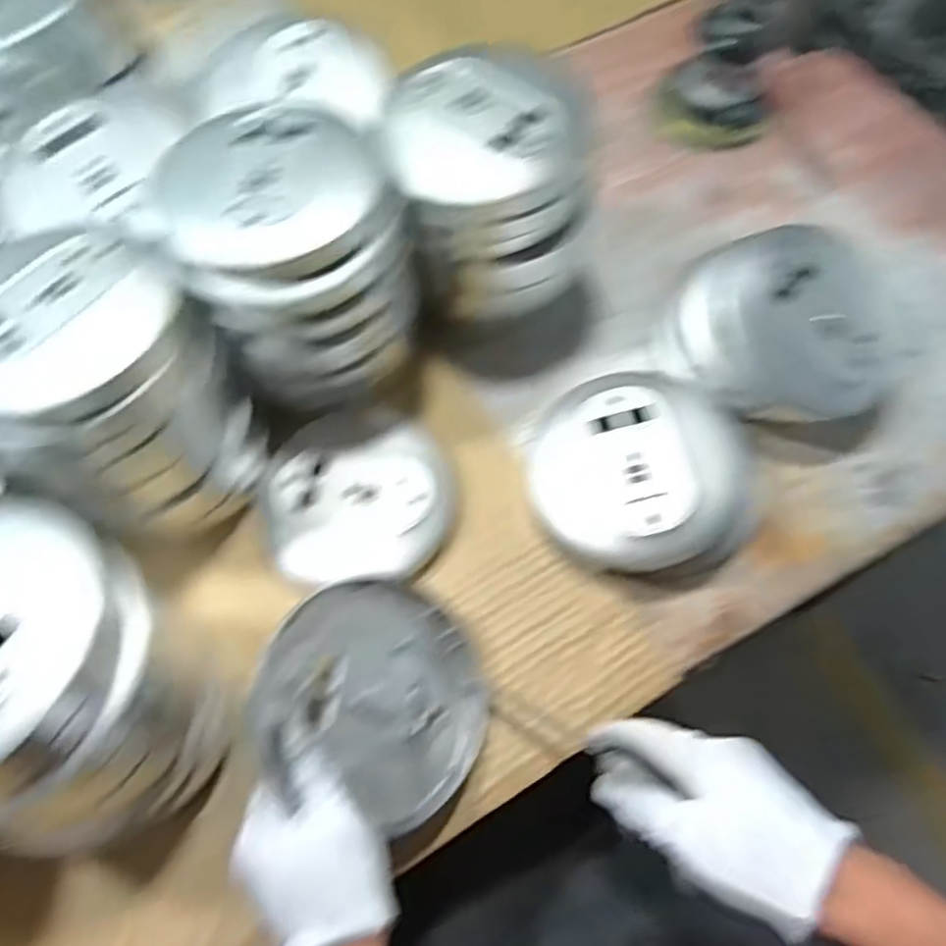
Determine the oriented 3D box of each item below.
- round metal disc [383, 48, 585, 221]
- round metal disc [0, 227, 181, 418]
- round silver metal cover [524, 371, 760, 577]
[{"bbox_3d":[0.007,-0.214,0.437,0.119,0.025,0.113,-1,78,4],"label":"round metal disc"},{"bbox_3d":[-0.229,-0.087,0.383,0.117,0.025,0.117,-1,63,2],"label":"round metal disc"},{"bbox_3d":[0.114,0.000,0.464,0.147,0.047,0.147,-4,67,9],"label":"round silver metal cover"}]

